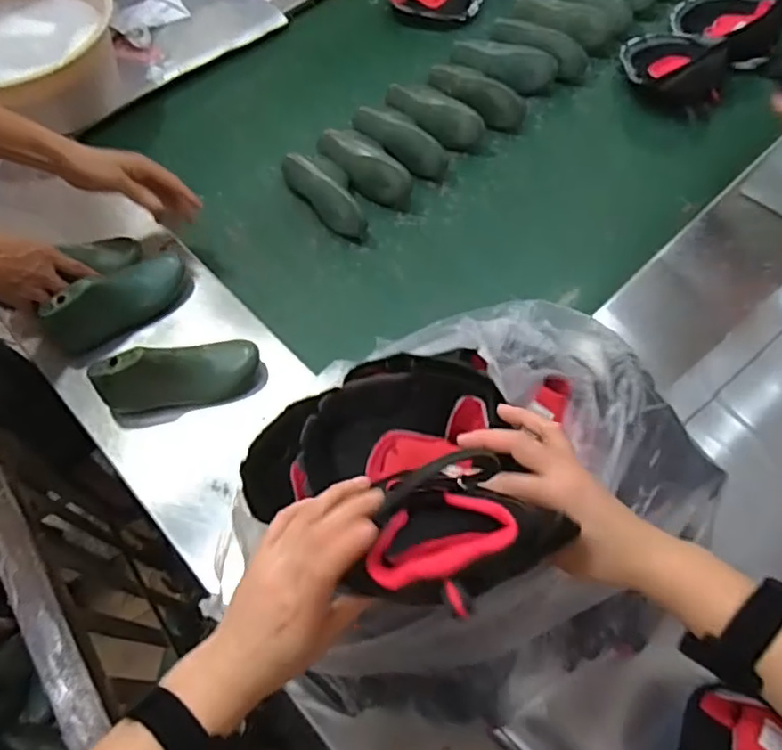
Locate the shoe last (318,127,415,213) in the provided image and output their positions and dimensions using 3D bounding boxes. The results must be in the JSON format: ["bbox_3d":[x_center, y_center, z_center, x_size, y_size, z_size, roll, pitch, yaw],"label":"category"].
[{"bbox_3d":[-0.040,-0.317,0.935,0.062,0.051,0.169,-37,68,-17],"label":"shoe last"}]

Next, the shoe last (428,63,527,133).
[{"bbox_3d":[0.136,-0.459,0.998,0.178,0.054,0.074,31,67,16],"label":"shoe last"}]

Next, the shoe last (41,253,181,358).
[{"bbox_3d":[-0.348,-0.096,0.788,0.177,0.090,0.063,-40,69,-18],"label":"shoe last"}]

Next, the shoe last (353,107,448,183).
[{"bbox_3d":[0.007,-0.359,0.955,0.179,0.056,0.047,38,69,19],"label":"shoe last"}]

